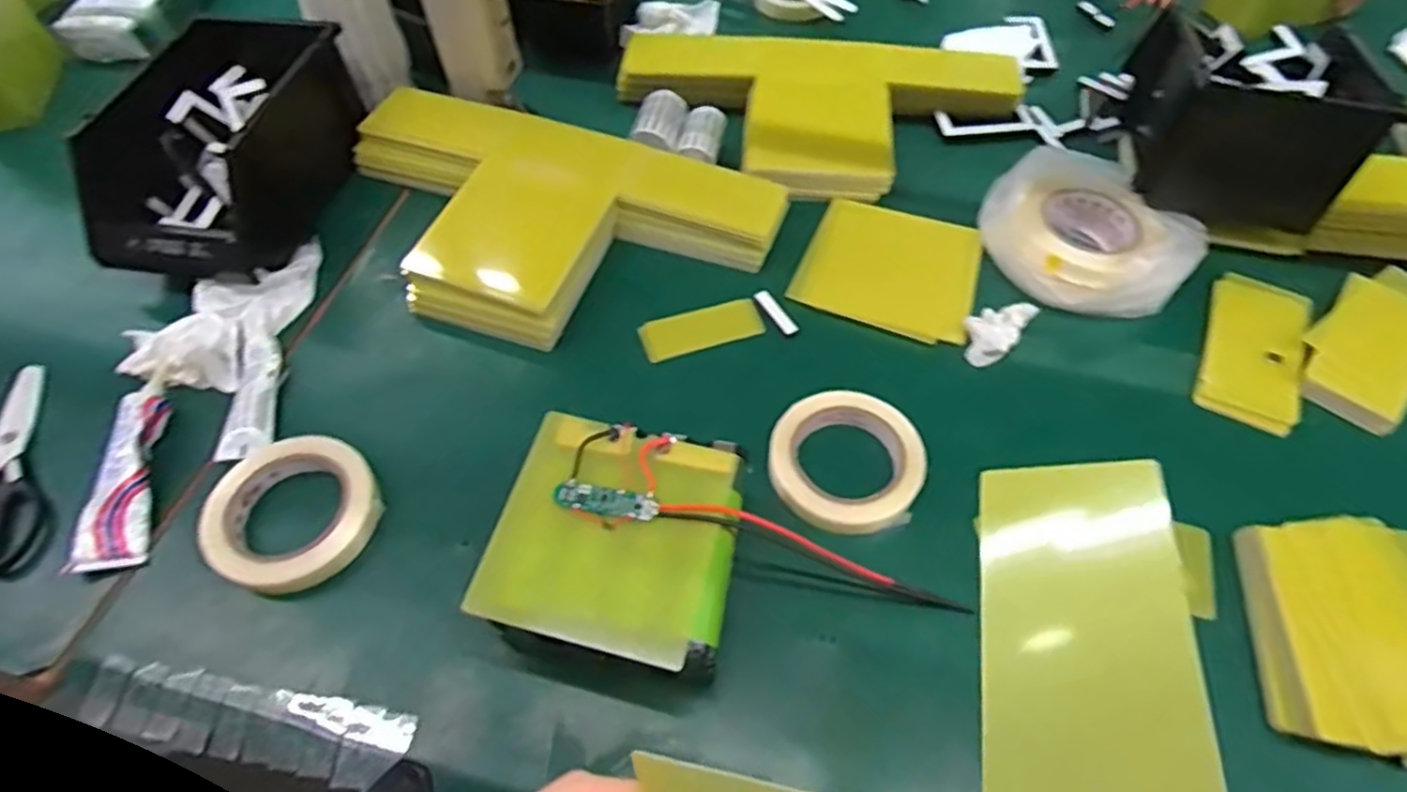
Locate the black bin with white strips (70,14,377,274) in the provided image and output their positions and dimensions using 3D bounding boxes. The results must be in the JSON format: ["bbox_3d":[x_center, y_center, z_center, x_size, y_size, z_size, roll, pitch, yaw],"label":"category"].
[{"bbox_3d":[-0.441,-0.243,0.698,0.147,0.106,0.285,9,57,7],"label":"black bin with white strips"}]

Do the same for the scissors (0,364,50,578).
[{"bbox_3d":[-0.527,0.051,0.553,0.063,0.018,0.186,-21,59,-12],"label":"scissors"}]

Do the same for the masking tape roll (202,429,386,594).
[{"bbox_3d":[-0.297,0.079,0.532,0.109,0.028,0.121,-37,63,-21],"label":"masking tape roll"}]

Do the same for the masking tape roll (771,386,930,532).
[{"bbox_3d":[0.108,0.051,0.559,0.112,0.033,0.104,-1,57,1],"label":"masking tape roll"}]

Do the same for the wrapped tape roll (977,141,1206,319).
[{"bbox_3d":[0.346,-0.155,0.669,0.151,0.059,0.180,-21,59,-12],"label":"wrapped tape roll"}]

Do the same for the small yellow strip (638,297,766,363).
[{"bbox_3d":[-0.002,-0.060,0.649,0.107,0.009,0.042,-15,57,-8],"label":"small yellow strip"}]

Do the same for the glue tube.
[{"bbox_3d":[-0.431,0.052,0.541,0.045,0.028,0.151,-13,57,-7],"label":"glue tube"}]

